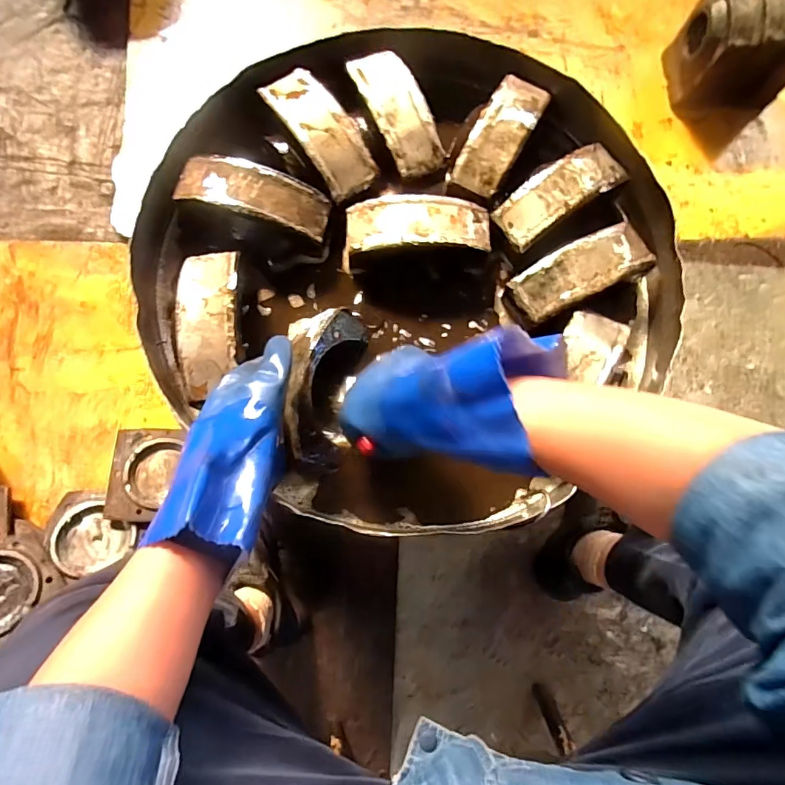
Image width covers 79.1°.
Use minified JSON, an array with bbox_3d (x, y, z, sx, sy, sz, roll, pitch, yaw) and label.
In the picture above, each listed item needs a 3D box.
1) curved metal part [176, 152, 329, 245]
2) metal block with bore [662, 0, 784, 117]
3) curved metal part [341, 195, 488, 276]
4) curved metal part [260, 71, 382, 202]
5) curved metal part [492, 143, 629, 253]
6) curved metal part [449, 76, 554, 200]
[{"bbox_3d":[-0.153,-0.220,0.529,0.165,0.037,0.062,14,79,-1],"label":"curved metal part"},{"bbox_3d":[0.748,-0.737,1.013,0.228,0.178,0.169,-3,79,-4],"label":"metal block with bore"},{"bbox_3d":[0.028,-0.189,0.547,0.167,0.046,0.065,-3,79,-5],"label":"curved metal part"},{"bbox_3d":[-0.083,-0.300,0.550,0.066,0.038,0.159,-35,83,-9],"label":"curved metal part"},{"bbox_3d":[0.192,-0.232,0.548,0.157,0.029,0.062,-34,83,-9],"label":"curved metal part"},{"bbox_3d":[0.130,-0.308,0.564,0.063,0.029,0.152,29,79,2],"label":"curved metal part"}]

